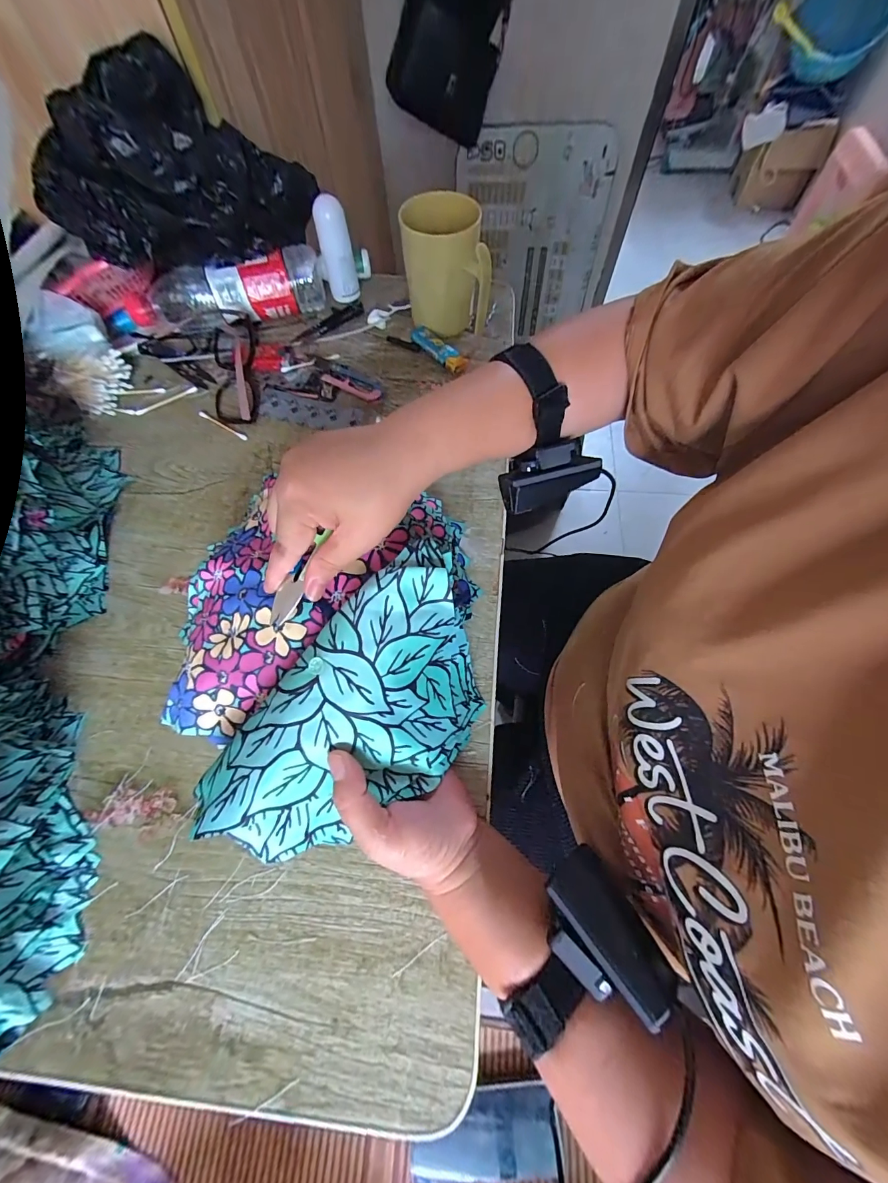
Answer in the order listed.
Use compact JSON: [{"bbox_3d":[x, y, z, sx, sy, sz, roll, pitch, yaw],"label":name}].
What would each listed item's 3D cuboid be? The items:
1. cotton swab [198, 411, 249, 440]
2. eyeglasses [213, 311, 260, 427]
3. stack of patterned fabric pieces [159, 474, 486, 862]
[{"bbox_3d":[-0.241,-0.181,0.426,0.071,0.004,0.007,31,71,12],"label":"cotton swab"},{"bbox_3d":[-0.239,-0.255,0.441,0.053,0.031,0.152,-13,68,-5],"label":"eyeglasses"},{"bbox_3d":[-0.082,0.039,0.279,0.211,0.097,0.237,-1,68,0],"label":"stack of patterned fabric pieces"}]

